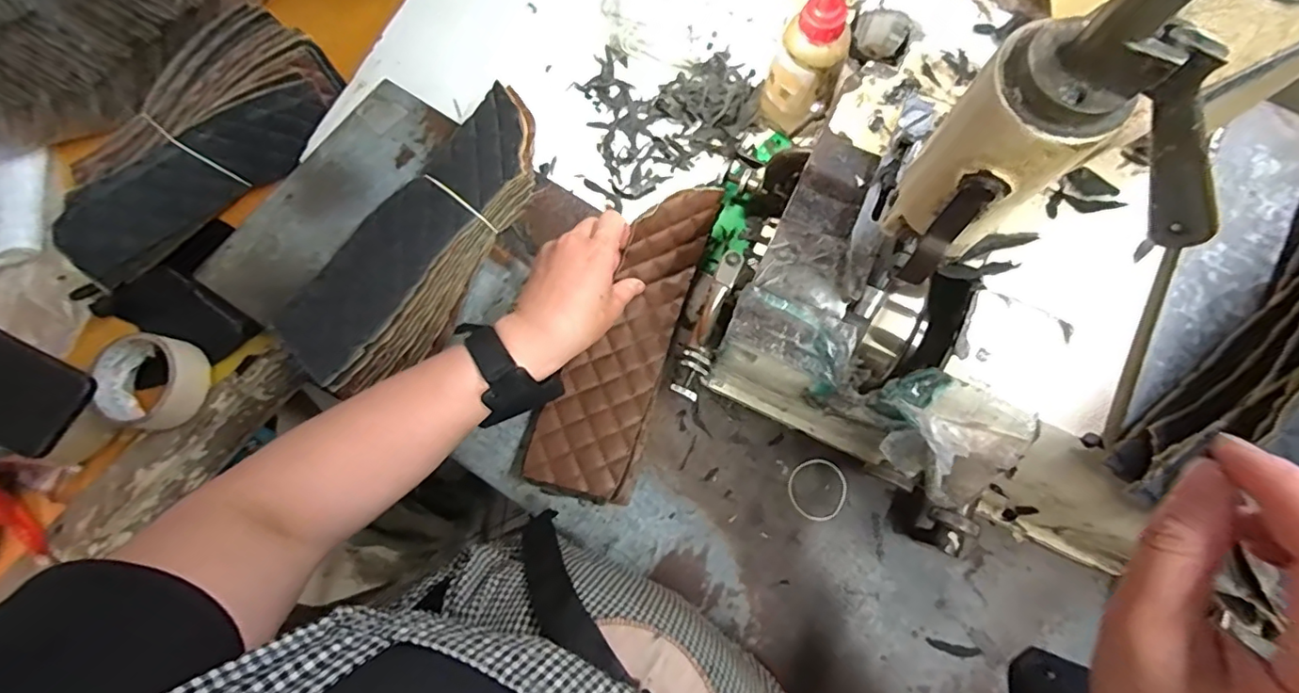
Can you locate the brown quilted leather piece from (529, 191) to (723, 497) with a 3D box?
[{"bbox_3d":[-0.015,-0.003,0.459,0.085,0.037,0.260,24,84,7],"label":"brown quilted leather piece"}]

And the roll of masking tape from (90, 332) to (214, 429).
[{"bbox_3d":[-0.474,0.032,0.533,0.087,0.037,0.085,-1,78,3],"label":"roll of masking tape"}]

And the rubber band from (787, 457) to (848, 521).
[{"bbox_3d":[0.137,0.116,0.456,0.047,0.004,0.048,0,77,2],"label":"rubber band"}]

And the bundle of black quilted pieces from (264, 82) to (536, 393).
[{"bbox_3d":[-0.180,-0.082,0.476,0.098,0.067,0.271,39,82,10],"label":"bundle of black quilted pieces"}]

